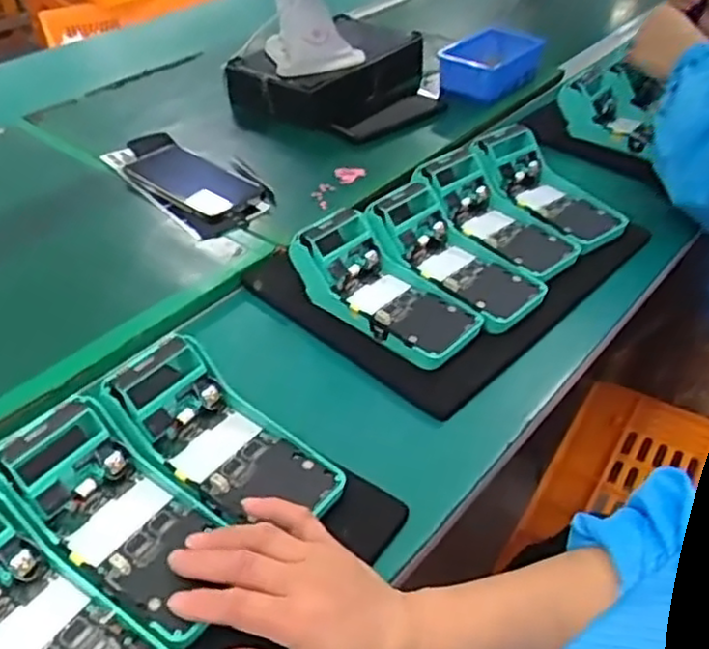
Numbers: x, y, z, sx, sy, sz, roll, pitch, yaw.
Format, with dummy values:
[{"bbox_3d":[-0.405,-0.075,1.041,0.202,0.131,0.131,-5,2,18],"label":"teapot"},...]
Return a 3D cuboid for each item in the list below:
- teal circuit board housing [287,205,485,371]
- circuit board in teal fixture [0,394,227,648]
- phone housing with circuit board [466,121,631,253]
[{"bbox_3d":[0.029,-0.029,0.623,0.161,0.075,0.076,29,48,31],"label":"teal circuit board housing"},{"bbox_3d":[-0.144,0.117,0.442,0.164,0.062,0.077,23,45,26],"label":"circuit board in teal fixture"},{"bbox_3d":[0.209,-0.152,0.741,0.096,0.056,0.164,-31,48,-31],"label":"phone housing with circuit board"}]

